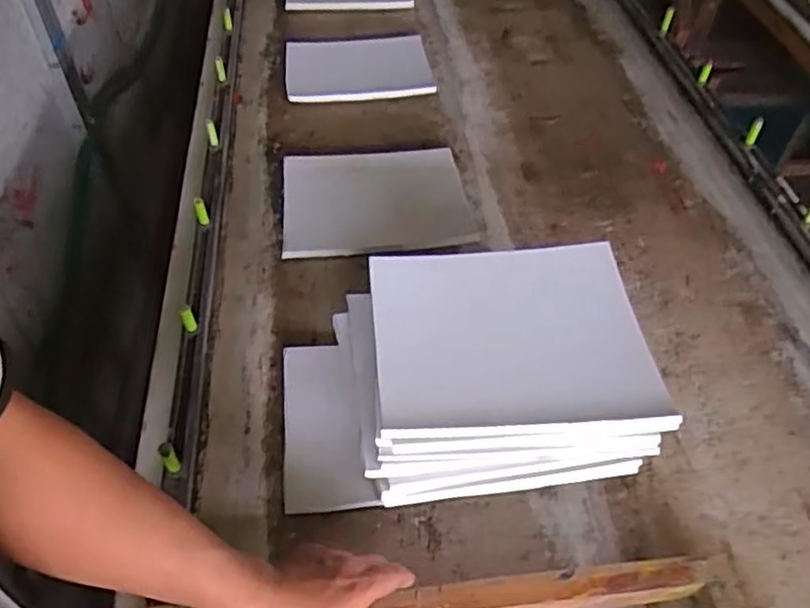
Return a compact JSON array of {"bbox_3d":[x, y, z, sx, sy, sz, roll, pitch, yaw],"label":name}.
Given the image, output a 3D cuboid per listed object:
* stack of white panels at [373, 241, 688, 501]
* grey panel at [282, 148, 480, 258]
[{"bbox_3d":[0.102,0.073,0.728,0.277,0.150,0.232,-5,51,-5],"label":"stack of white panels"},{"bbox_3d":[-0.045,-0.157,1.003,0.273,0.017,0.212,-6,53,-5],"label":"grey panel"}]

